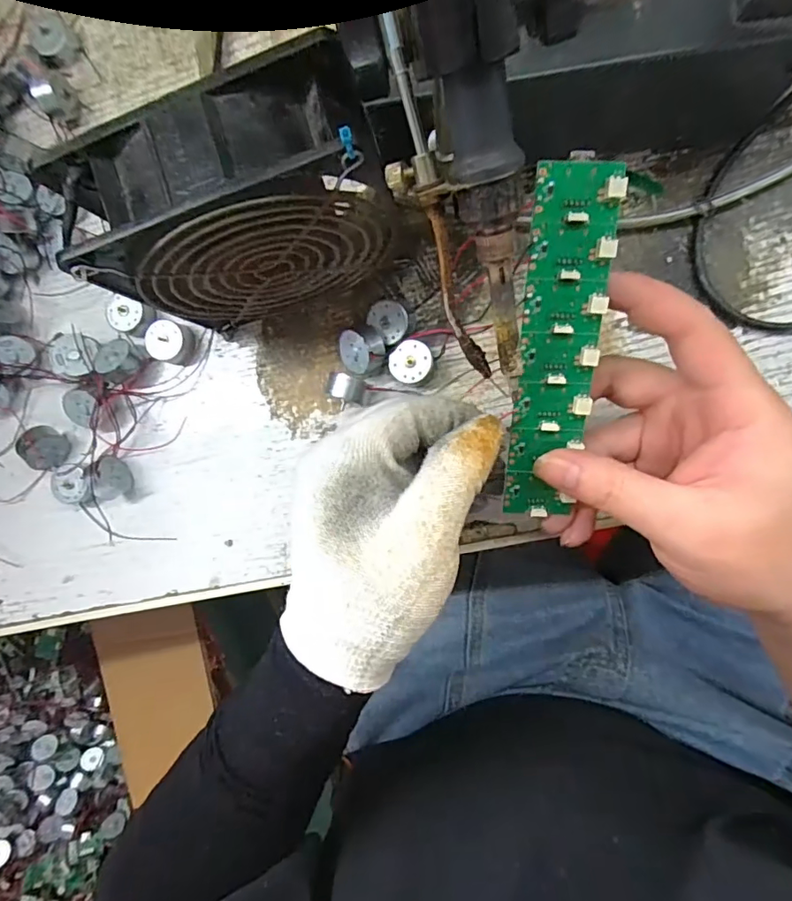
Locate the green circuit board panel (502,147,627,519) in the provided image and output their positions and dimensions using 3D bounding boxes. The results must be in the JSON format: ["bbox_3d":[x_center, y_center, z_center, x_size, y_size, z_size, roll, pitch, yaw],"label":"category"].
[{"bbox_3d":[0.064,-0.038,0.203,0.030,0.005,0.139,6,110,7],"label":"green circuit board panel"}]

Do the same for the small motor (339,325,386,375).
[{"bbox_3d":[-0.018,-0.055,0.273,0.023,0.013,0.023,17,119,32],"label":"small motor"}]

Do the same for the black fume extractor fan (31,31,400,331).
[{"bbox_3d":[-0.060,-0.100,0.229,0.119,0.122,0.047,-15,90,8],"label":"black fume extractor fan"}]

